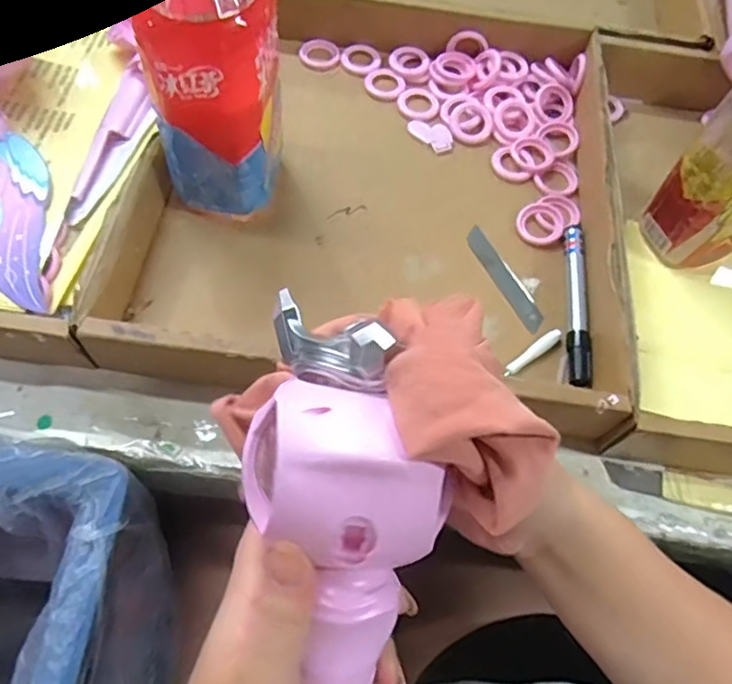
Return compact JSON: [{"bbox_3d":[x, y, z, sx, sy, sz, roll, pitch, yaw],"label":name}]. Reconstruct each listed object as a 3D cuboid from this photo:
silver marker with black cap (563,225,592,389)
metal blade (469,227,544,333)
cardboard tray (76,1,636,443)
[{"bbox_3d":[0.156,-0.029,0.457,0.015,0.018,0.140,8,64,0],"label":"silver marker with black cap"},{"bbox_3d":[0.108,-0.050,0.479,0.020,0.004,0.098,-22,67,-18],"label":"metal blade"},{"bbox_3d":[0.020,-0.131,0.481,0.342,0.059,0.381,10,64,1],"label":"cardboard tray"}]

